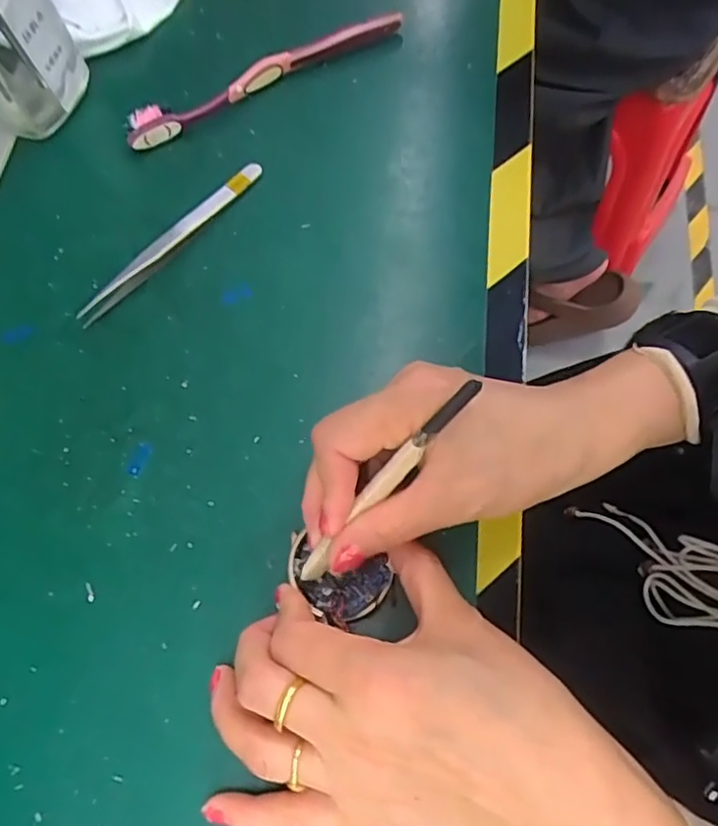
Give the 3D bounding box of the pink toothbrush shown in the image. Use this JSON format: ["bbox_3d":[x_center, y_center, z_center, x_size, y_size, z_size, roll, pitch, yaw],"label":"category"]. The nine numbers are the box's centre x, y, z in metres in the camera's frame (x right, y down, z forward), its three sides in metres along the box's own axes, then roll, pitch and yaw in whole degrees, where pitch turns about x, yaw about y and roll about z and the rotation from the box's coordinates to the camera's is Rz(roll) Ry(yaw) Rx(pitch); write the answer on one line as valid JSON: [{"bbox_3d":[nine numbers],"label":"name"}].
[{"bbox_3d":[-0.054,-0.199,0.370,0.177,0.017,0.016,-29,70,-9],"label":"pink toothbrush"}]

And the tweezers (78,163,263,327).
[{"bbox_3d":[-0.098,-0.093,0.333,0.008,0.008,0.127,38,75,16],"label":"tweezers"}]

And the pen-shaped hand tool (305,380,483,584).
[{"bbox_3d":[0.009,0.028,0.235,0.008,0.004,0.102,46,111,18],"label":"pen-shaped hand tool"}]

